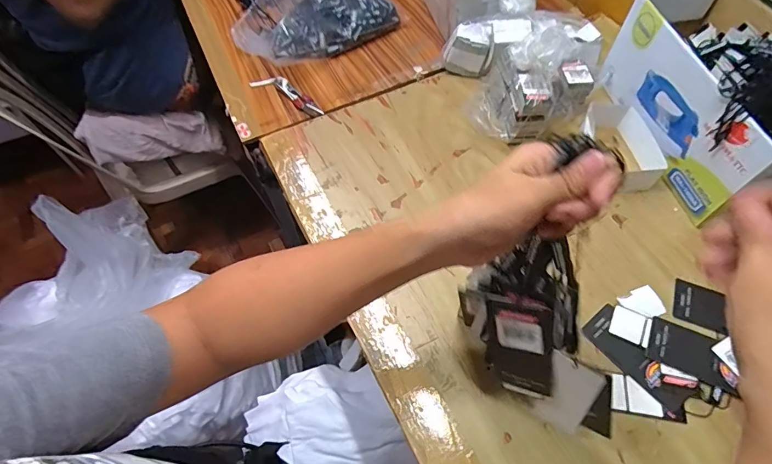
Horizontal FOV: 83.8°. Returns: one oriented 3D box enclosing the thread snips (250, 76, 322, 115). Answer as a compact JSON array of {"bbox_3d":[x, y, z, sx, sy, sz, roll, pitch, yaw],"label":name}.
[{"bbox_3d":[-0.146,-0.210,0.652,0.140,0.010,0.033,32,64,18],"label":"thread snips"}]

